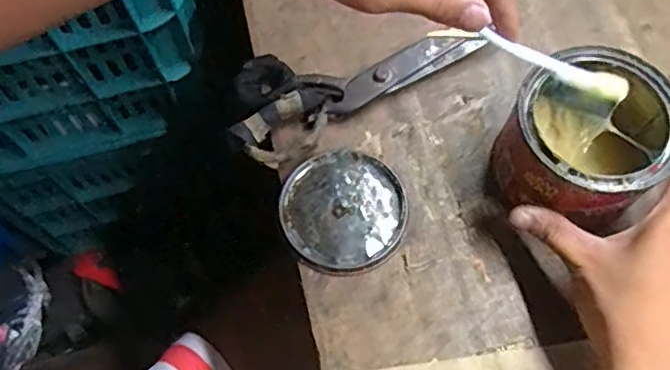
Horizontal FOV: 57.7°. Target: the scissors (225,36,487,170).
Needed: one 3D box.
[{"bbox_3d":[0.005,-0.090,0.493,0.205,0.023,0.086,-31,68,-10],"label":"scissors"}]

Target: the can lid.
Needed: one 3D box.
[{"bbox_3d":[0.006,0.018,0.454,0.089,0.010,0.092,-1,66,3],"label":"can lid"}]

